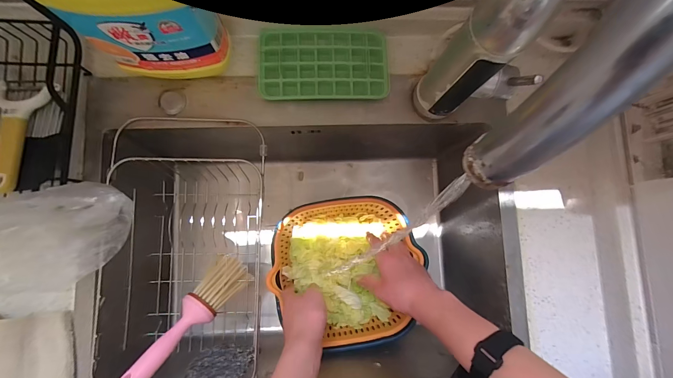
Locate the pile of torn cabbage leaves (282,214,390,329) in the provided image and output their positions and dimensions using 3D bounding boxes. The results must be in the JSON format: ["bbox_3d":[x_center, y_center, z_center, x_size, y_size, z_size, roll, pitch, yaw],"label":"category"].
[{"bbox_3d":[0.001,0.143,0.548,0.169,0.060,0.186,3,86,-4],"label":"pile of torn cabbage leaves"}]

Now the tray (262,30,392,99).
[{"bbox_3d":[-0.017,-0.175,0.433,0.178,0.016,0.098,-1,87,-4],"label":"tray"}]

